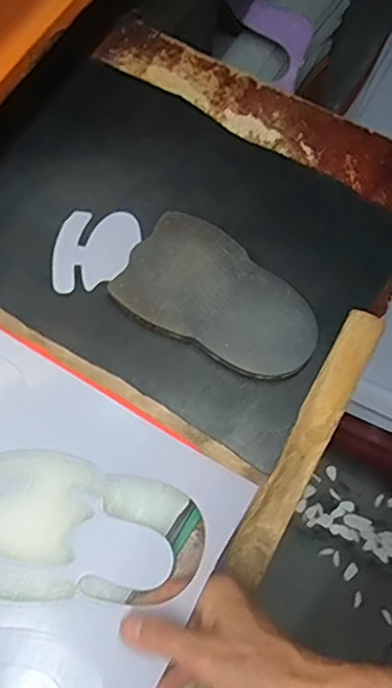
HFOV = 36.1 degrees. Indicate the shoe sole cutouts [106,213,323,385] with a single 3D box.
[{"bbox_3d":[0.024,-0.041,0.555,0.183,0.024,0.112,30,71,9],"label":"shoe sole cutouts"}]

